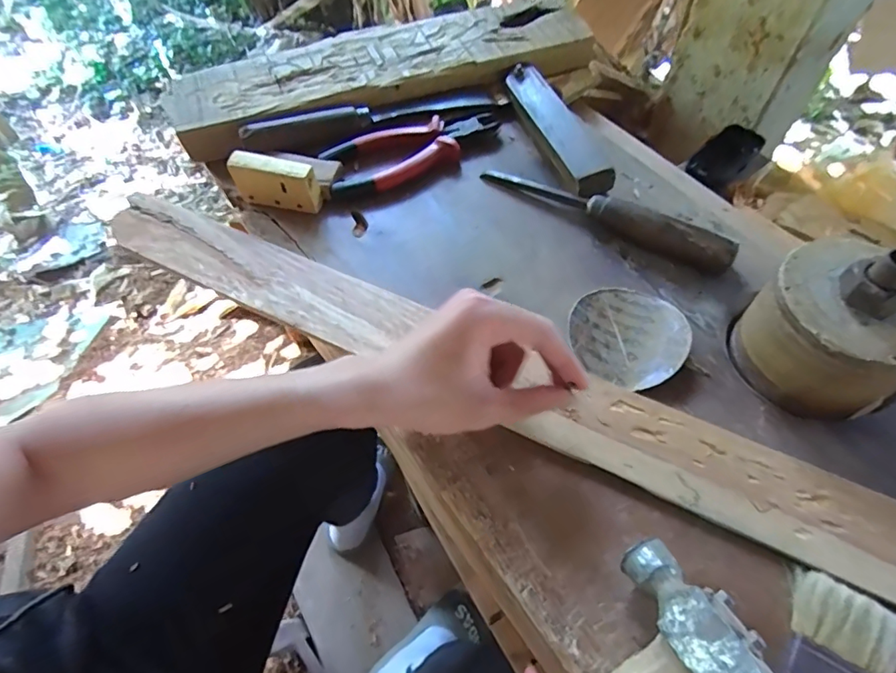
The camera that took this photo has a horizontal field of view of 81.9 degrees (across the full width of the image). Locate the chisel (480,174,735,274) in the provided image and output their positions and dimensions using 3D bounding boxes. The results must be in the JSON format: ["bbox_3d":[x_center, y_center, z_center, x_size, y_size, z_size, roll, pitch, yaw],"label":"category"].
[{"bbox_3d":[0.136,-0.113,0.461,0.228,0.036,0.024,32,65,19],"label":"chisel"}]

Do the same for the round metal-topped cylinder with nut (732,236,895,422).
[{"bbox_3d":[0.263,-0.007,0.349,0.095,0.095,0.102,-37,65,-19],"label":"round metal-topped cylinder with nut"}]

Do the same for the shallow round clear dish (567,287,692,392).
[{"bbox_3d":[0.138,-0.004,0.397,0.085,0.015,0.089,-1,59,1],"label":"shallow round clear dish"}]

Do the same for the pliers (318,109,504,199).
[{"bbox_3d":[-0.033,-0.196,0.525,0.193,0.013,0.074,-27,62,-14],"label":"pliers"}]

